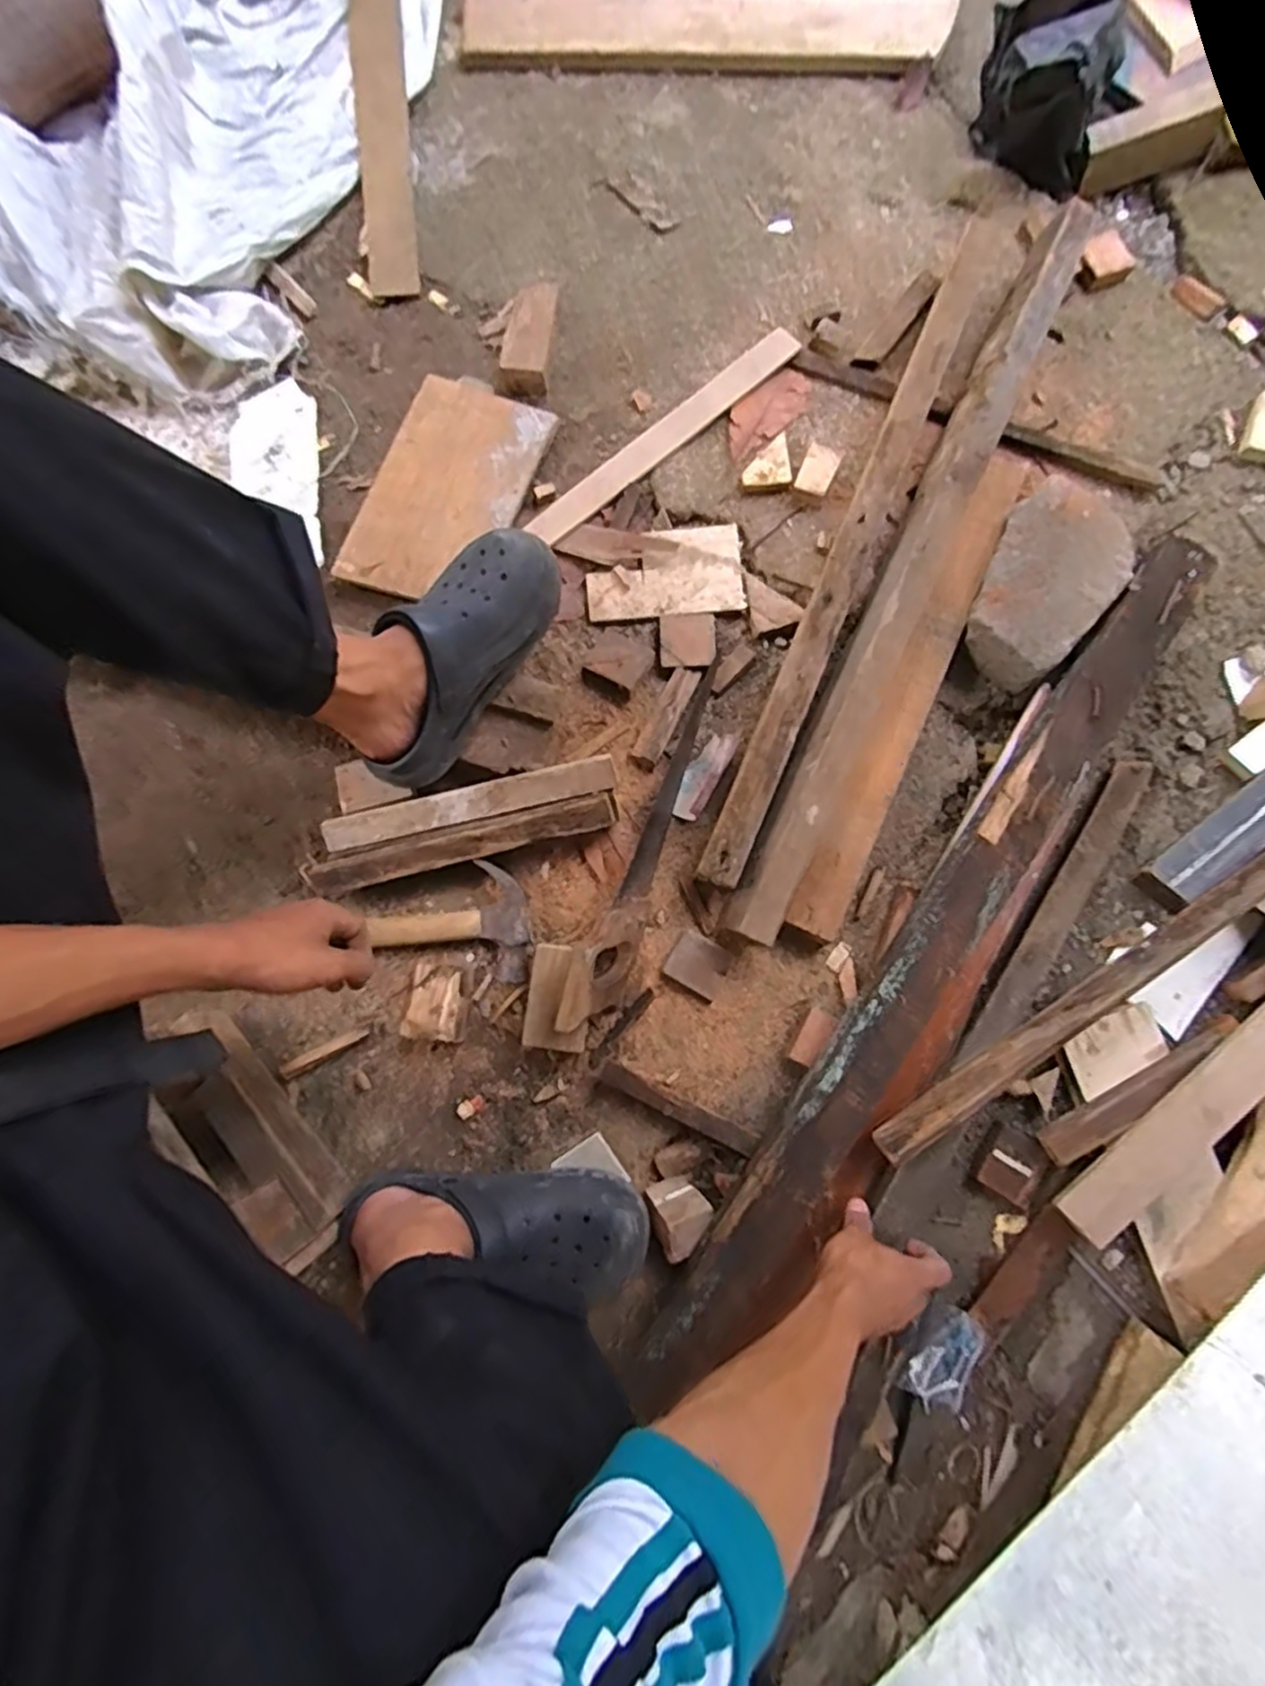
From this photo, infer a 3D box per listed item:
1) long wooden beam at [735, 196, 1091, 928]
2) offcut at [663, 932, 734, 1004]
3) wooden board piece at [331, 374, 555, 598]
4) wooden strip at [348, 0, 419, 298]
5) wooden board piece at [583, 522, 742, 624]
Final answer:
[{"bbox_3d":[0.300,-0.290,0.761,0.071,0.090,0.852,26,80,4],"label":"long wooden beam"},{"bbox_3d":[0.066,0.124,0.719,0.057,0.021,0.052,31,81,5],"label":"offcut"},{"bbox_3d":[-0.217,-0.404,0.820,0.170,0.013,0.269,24,80,4],"label":"wooden board piece"},{"bbox_3d":[-0.310,-0.887,0.885,0.061,0.018,0.434,-5,86,-8],"label":"wooden strip"},{"bbox_3d":[0.037,-0.306,0.817,0.176,0.015,0.101,-7,80,-2],"label":"wooden board piece"}]

